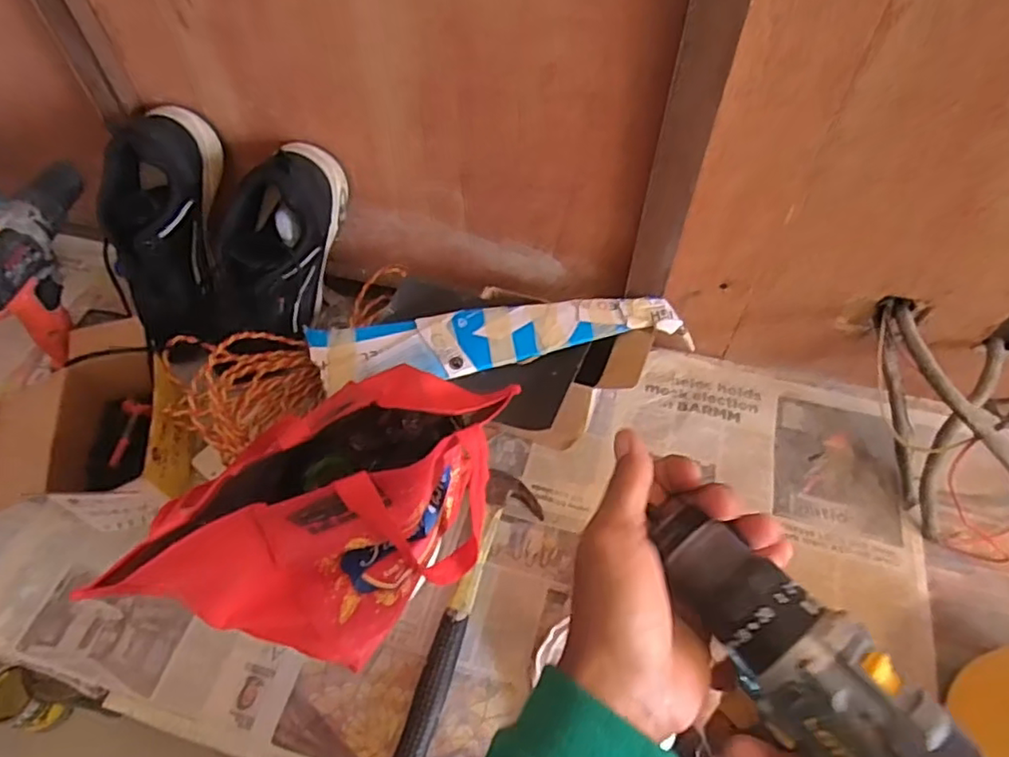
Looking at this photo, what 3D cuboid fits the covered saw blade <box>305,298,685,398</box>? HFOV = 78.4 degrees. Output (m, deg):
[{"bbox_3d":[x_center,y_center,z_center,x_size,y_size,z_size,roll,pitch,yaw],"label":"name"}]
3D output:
[{"bbox_3d":[-0.003,-0.043,0.648,0.390,0.011,0.079,-6,56,-4],"label":"covered saw blade"}]

